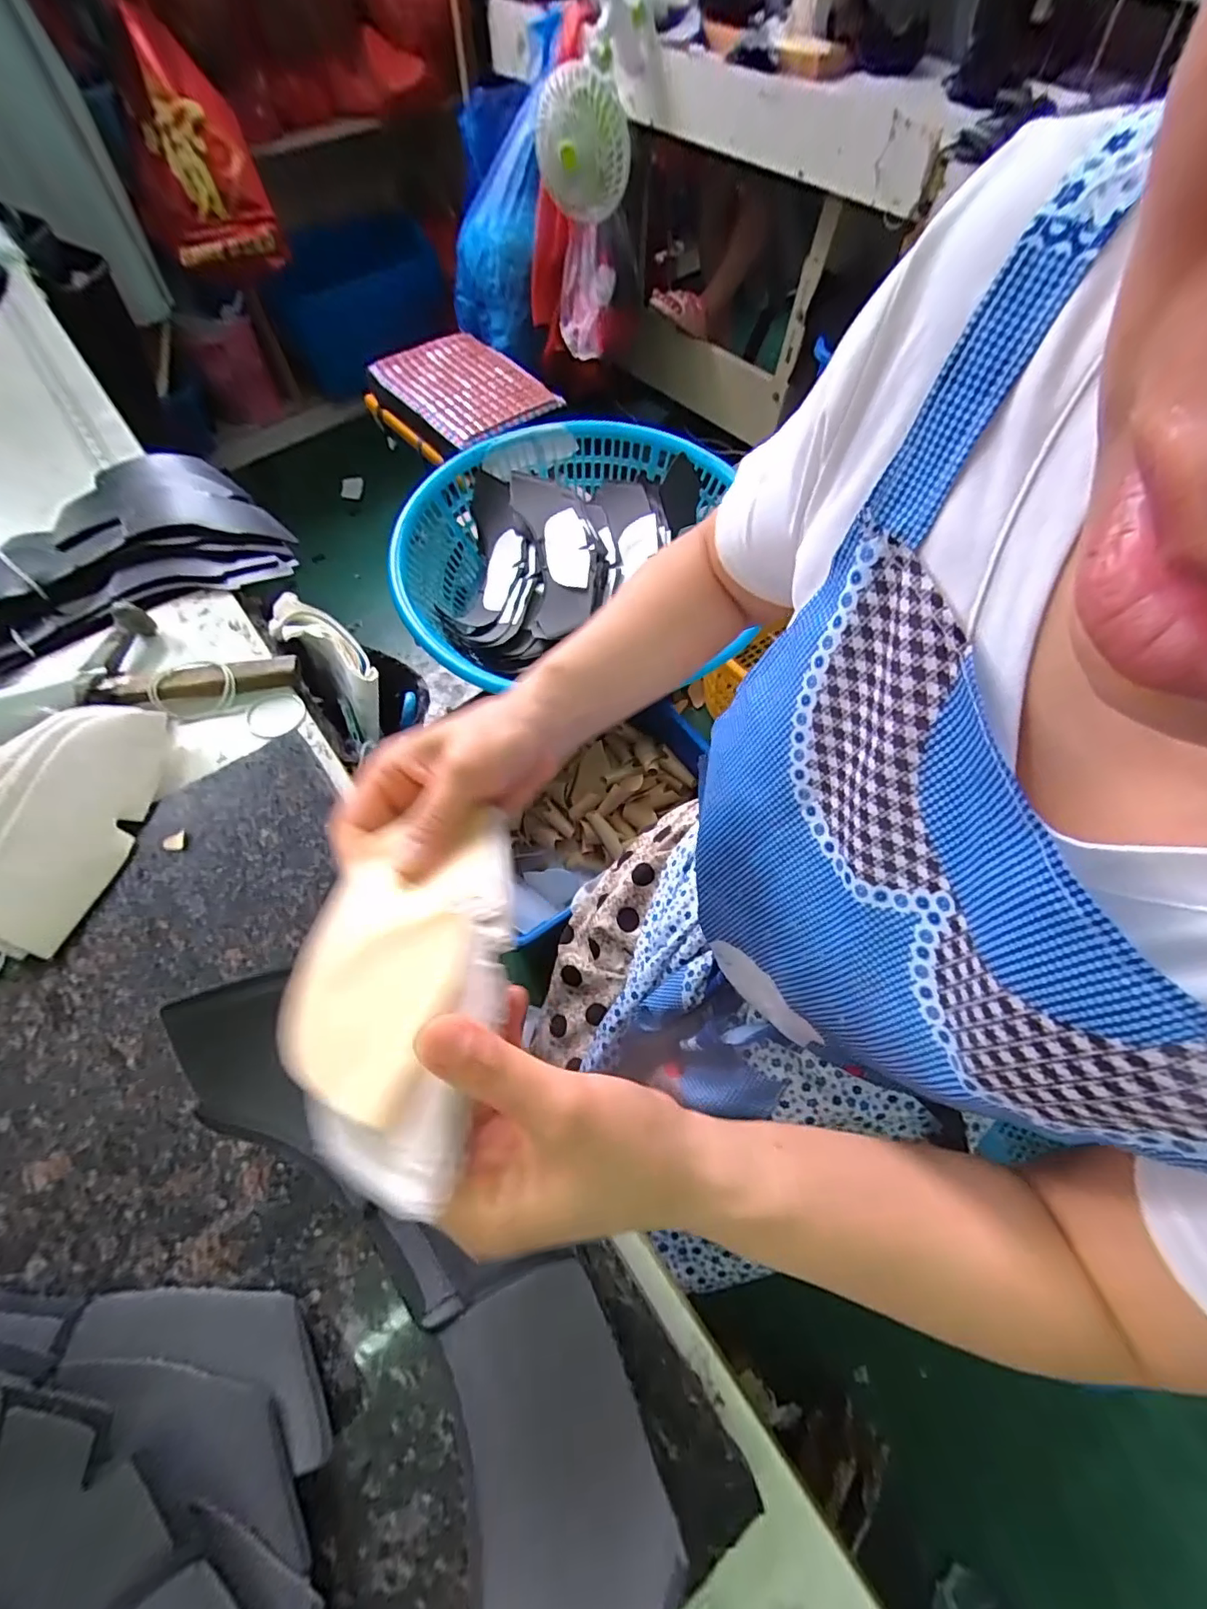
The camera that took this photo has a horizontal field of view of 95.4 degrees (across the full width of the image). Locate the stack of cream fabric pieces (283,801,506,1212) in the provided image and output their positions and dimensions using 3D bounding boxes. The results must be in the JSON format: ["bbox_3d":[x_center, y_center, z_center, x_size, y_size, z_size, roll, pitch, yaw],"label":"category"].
[{"bbox_3d":[-0.081,0.069,0.228,0.078,0.022,0.158,5,50,-9],"label":"stack of cream fabric pieces"}]

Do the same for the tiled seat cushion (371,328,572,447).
[{"bbox_3d":[-0.249,-0.772,1.011,0.212,0.023,0.296,-42,76,-15],"label":"tiled seat cushion"}]

